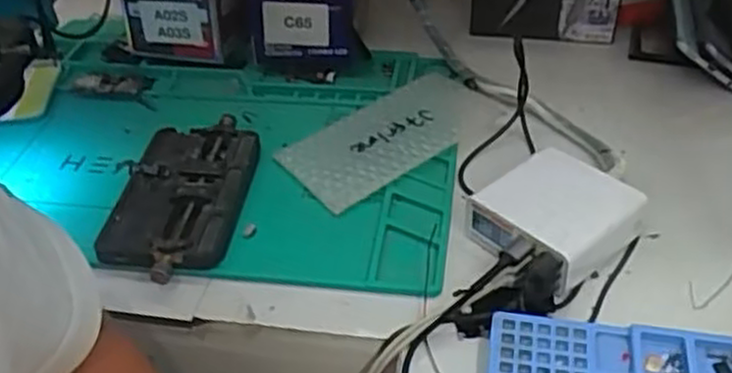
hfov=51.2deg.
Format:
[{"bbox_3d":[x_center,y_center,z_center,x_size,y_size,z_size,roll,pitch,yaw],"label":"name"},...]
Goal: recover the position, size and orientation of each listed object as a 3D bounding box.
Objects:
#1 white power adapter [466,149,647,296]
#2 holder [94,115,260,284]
[{"bbox_3d":[0.127,0.017,0.525,0.093,0.036,0.090,-29,47,-27],"label":"white power adapter"},{"bbox_3d":[-0.142,0.006,0.578,0.097,0.023,0.169,1,40,5],"label":"holder"}]

